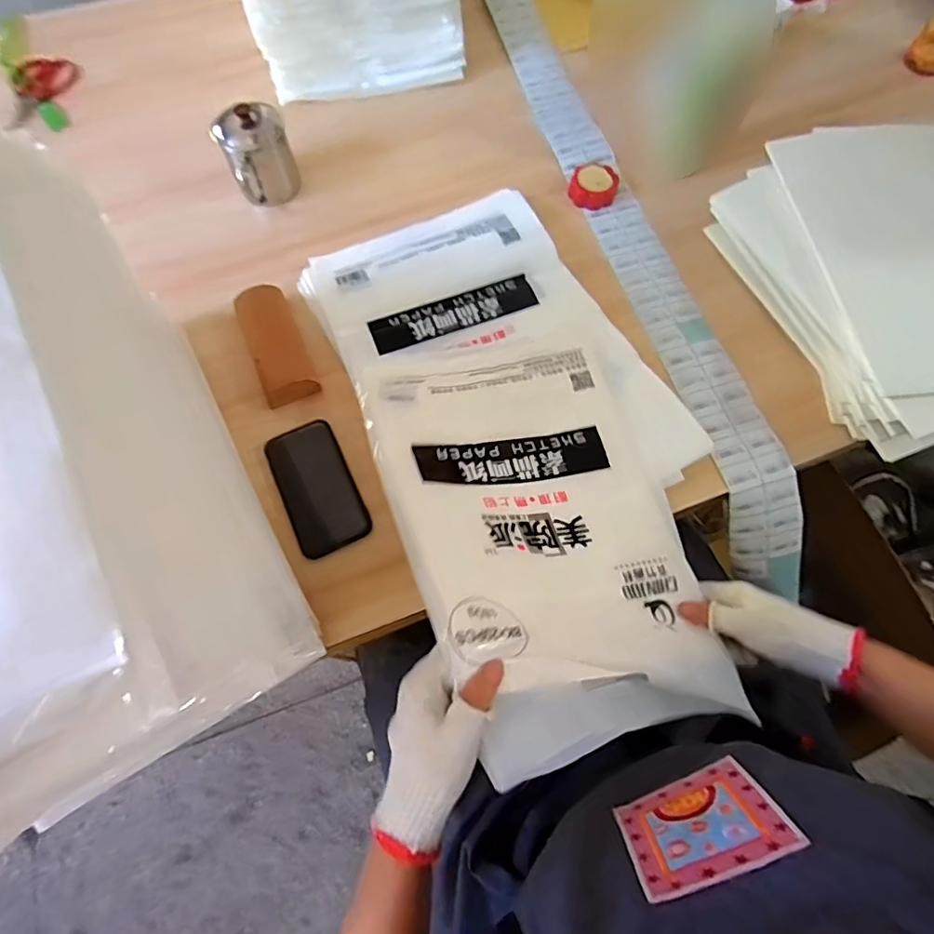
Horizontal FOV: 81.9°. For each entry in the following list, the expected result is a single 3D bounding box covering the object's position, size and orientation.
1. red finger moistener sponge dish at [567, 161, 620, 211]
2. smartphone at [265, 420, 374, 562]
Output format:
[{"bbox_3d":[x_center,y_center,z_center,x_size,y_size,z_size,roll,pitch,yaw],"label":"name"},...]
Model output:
[{"bbox_3d":[0.176,-0.388,0.739,0.062,0.025,0.064,0,67,1],"label":"red finger moistener sponge dish"},{"bbox_3d":[-0.164,0.021,0.588,0.077,0.015,0.148,-25,69,-9],"label":"smartphone"}]

